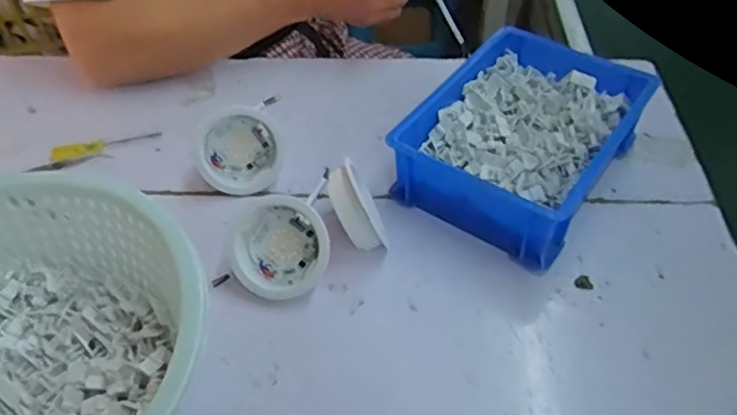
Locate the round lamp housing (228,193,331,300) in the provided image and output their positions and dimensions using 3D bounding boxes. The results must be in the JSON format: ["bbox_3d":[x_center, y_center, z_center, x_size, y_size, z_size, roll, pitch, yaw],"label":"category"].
[{"bbox_3d":[-0.063,0.028,0.436,0.070,0.019,0.071,-14,91,11],"label":"round lamp housing"}]

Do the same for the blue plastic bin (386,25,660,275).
[{"bbox_3d":[0.133,-0.063,0.504,0.144,0.065,0.208,27,55,25],"label":"blue plastic bin"}]

